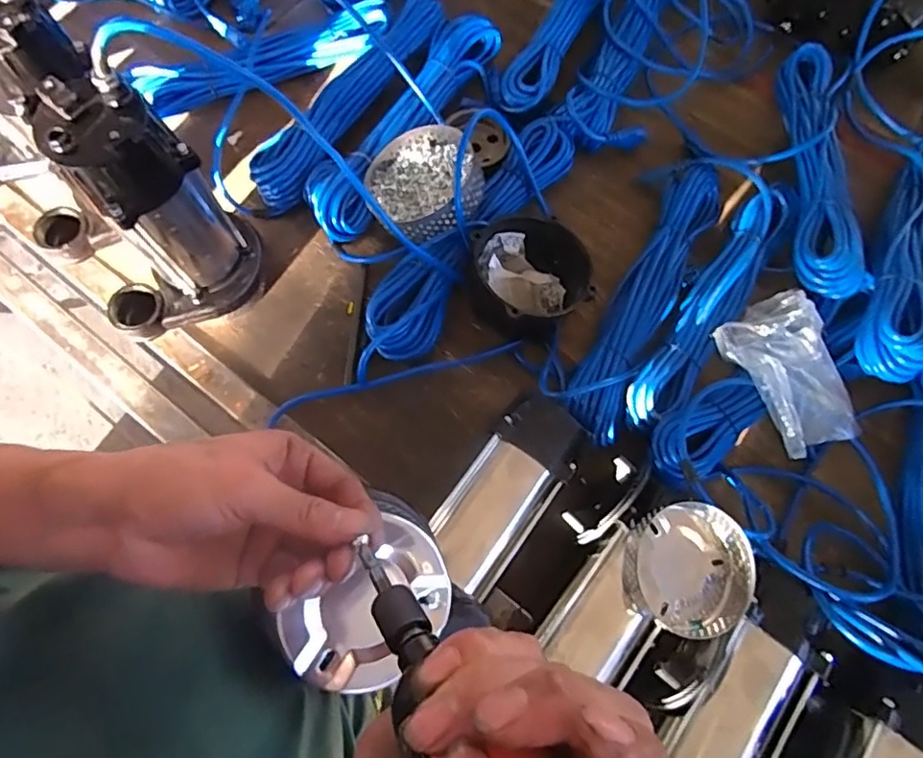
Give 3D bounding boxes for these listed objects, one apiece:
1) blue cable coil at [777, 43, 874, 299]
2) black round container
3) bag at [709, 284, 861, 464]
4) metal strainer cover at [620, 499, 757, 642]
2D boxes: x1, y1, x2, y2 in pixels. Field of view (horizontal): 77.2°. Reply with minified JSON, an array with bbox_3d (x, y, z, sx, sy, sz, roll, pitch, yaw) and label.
[{"bbox_3d":[0.410,-0.250,0.667,0.080,0.035,0.324,1,71,0],"label":"blue cable coil"},{"bbox_3d":[0.087,-0.119,0.649,0.117,0.081,0.125,0,71,0],"label":"black round container"},{"bbox_3d":[0.336,-0.004,0.585,0.103,0.063,0.155,-32,74,-10],"label":"bag"},{"bbox_3d":[0.197,0.164,0.500,0.106,0.034,0.107,10,72,3],"label":"metal strainer cover"}]

